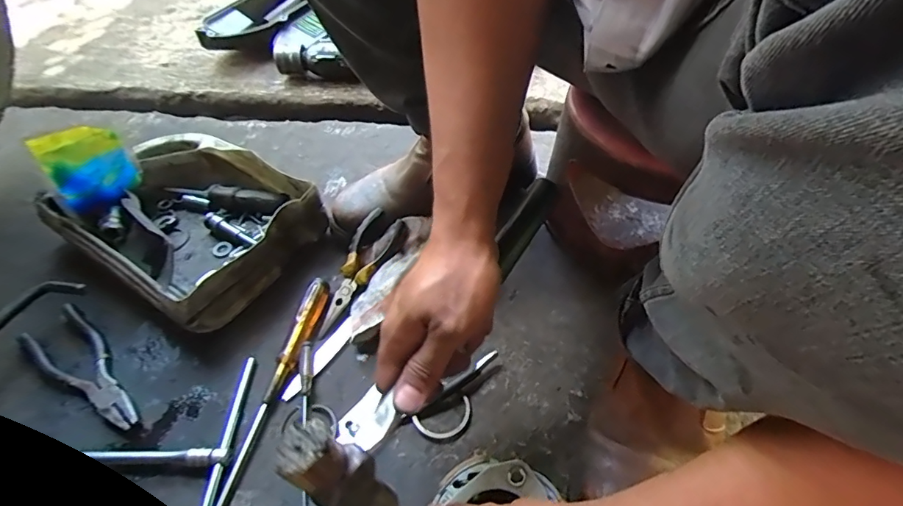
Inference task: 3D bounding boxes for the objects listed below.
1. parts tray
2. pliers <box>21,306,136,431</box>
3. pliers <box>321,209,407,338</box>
[{"bbox_3d":[-0.317,-0.042,0.587,0.269,0.076,0.206,27,59,21],"label":"parts tray"},{"bbox_3d":[-0.378,0.118,0.498,0.181,0.018,0.056,28,58,23],"label":"pliers"},{"bbox_3d":[-0.106,0.022,0.540,0.050,0.018,0.152,24,74,21],"label":"pliers"}]

